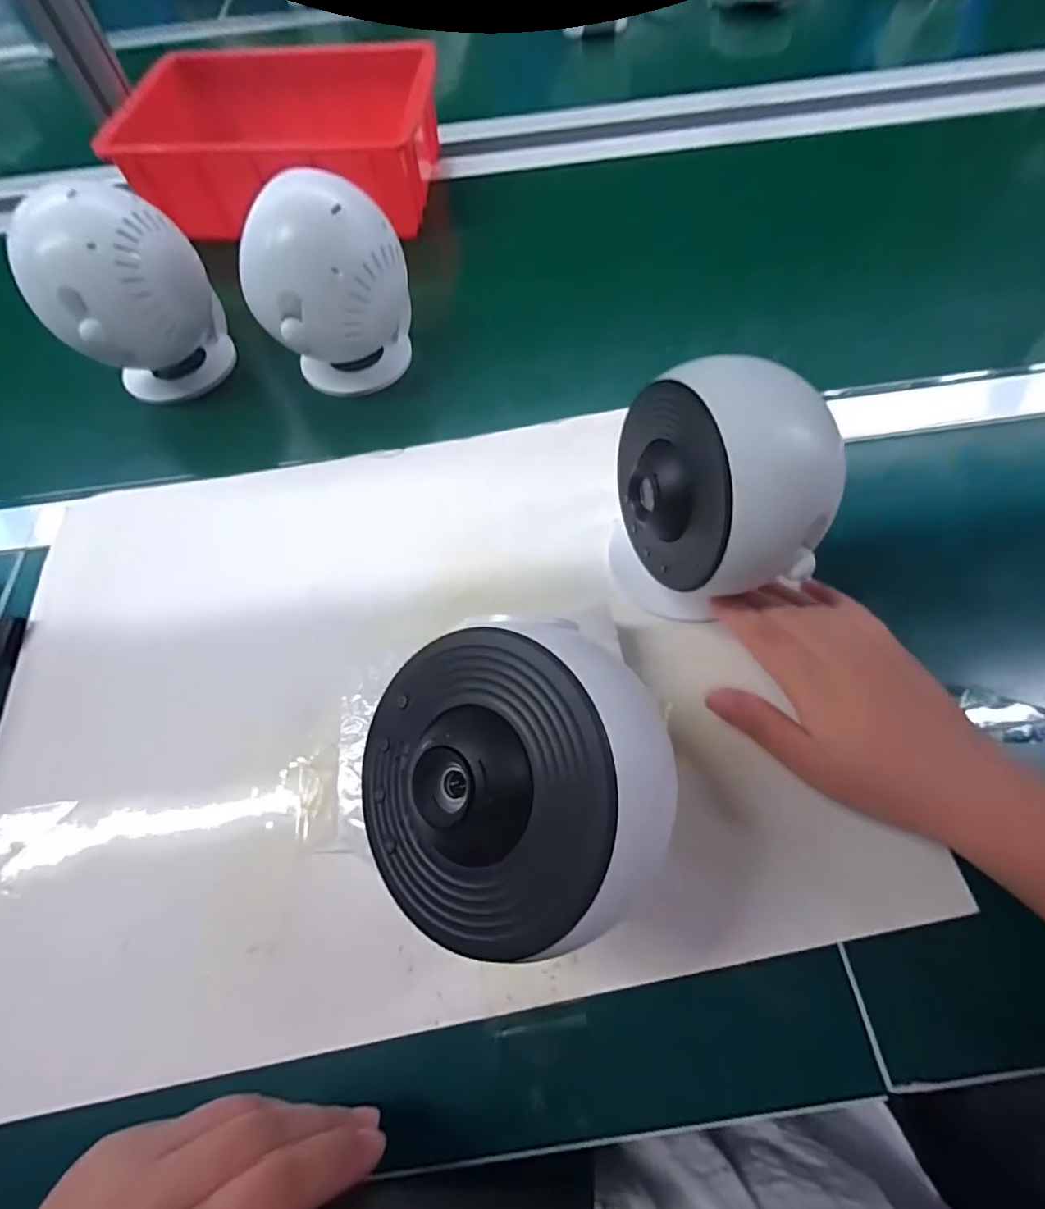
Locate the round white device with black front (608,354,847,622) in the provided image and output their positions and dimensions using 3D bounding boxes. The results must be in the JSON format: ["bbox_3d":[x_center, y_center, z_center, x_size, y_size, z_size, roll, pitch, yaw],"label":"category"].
[{"bbox_3d":[0.103,-0.048,0.273,0.088,0.126,0.098,-13,63,-4],"label":"round white device with black front"}]

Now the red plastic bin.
[{"bbox_3d":[-0.227,-0.452,0.526,0.274,0.084,0.171,5,63,5],"label":"red plastic bin"}]

